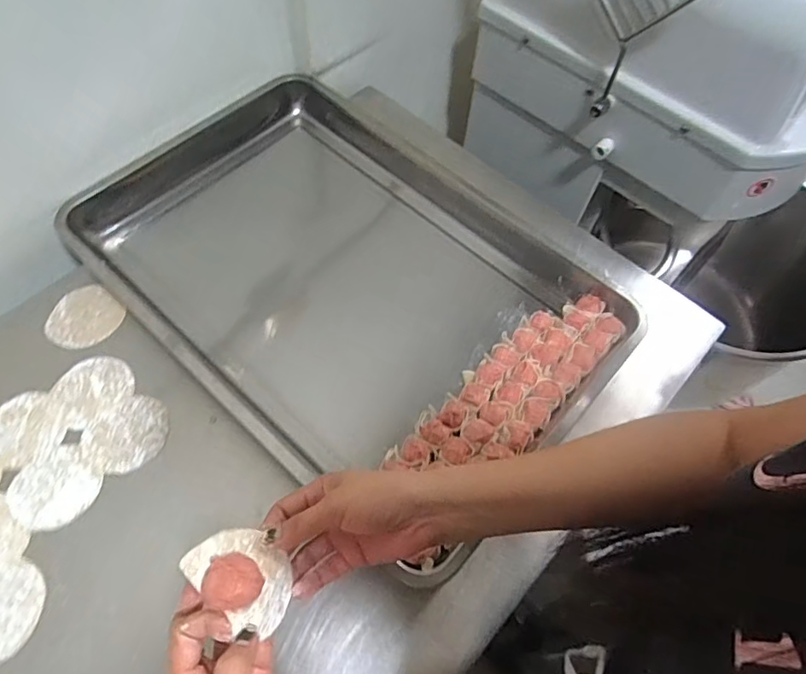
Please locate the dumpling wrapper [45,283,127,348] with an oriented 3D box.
[{"bbox_3d":[-0.364,-0.023,0.611,0.076,0.004,0.076,2,62,-3],"label":"dumpling wrapper"}]

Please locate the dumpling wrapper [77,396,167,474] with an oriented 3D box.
[{"bbox_3d":[-0.285,0.100,0.549,0.086,0.004,0.074,-24,66,-16],"label":"dumpling wrapper"}]

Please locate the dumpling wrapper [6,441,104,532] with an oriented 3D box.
[{"bbox_3d":[-0.338,0.147,0.517,0.075,0.004,0.072,2,62,-3],"label":"dumpling wrapper"}]

